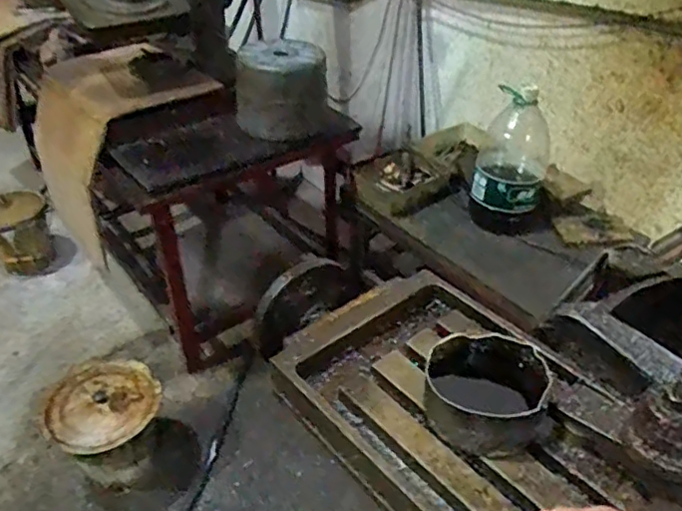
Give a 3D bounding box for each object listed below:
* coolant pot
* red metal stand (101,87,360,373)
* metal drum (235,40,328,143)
[{"bbox_3d":[0.138,0.129,0.545,0.119,0.069,0.103,15,40,17],"label":"coolant pot"},{"bbox_3d":[-0.284,-0.116,1.737,0.642,0.696,0.484,-19,42,-24],"label":"red metal stand"},{"bbox_3d":[-0.151,-0.440,1.530,0.239,0.207,0.222,-3,38,-5],"label":"metal drum"}]

